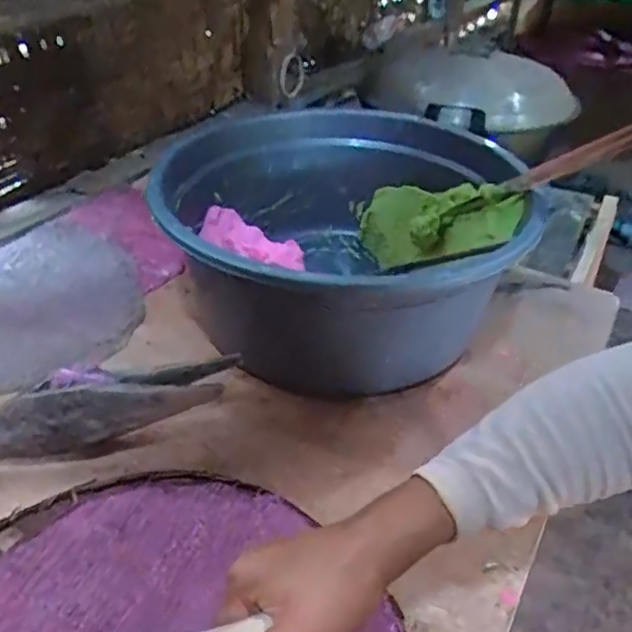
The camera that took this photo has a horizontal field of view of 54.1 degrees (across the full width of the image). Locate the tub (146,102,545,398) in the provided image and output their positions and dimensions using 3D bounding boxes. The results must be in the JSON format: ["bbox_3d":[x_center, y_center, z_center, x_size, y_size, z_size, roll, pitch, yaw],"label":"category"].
[{"bbox_3d":[0.023,-0.101,0.740,0.411,0.189,0.374,2,36,-1],"label":"tub"}]

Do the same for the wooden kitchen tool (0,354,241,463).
[{"bbox_3d":[-0.209,0.092,0.549,0.267,0.071,0.058,-7,37,-12],"label":"wooden kitchen tool"}]

